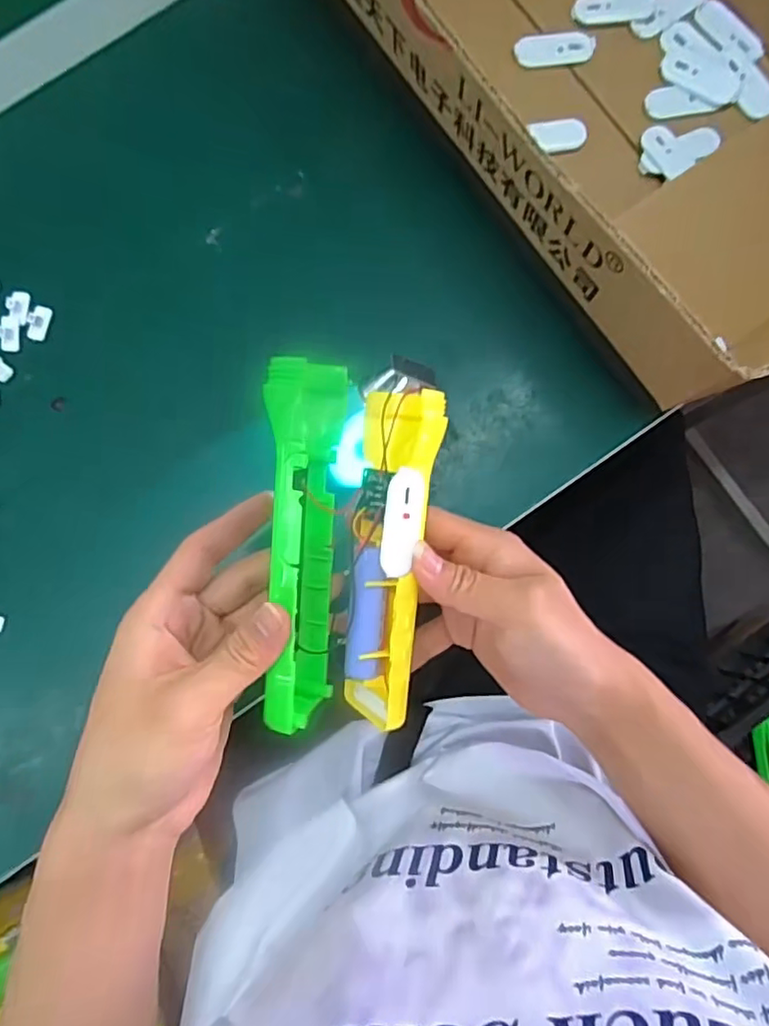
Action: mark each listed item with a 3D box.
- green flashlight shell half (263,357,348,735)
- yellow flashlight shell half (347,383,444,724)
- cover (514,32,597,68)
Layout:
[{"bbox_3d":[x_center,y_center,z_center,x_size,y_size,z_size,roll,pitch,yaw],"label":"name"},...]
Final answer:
[{"bbox_3d":[-0.036,0.016,0.270,0.029,0.045,0.160,2,101,-1],"label":"green flashlight shell half"},{"bbox_3d":[0.002,0.021,0.289,0.037,0.041,0.162,5,92,-1],"label":"yellow flashlight shell half"},{"bbox_3d":[0.104,-0.284,0.368,0.048,0.004,0.019,-7,84,0],"label":"cover"}]

